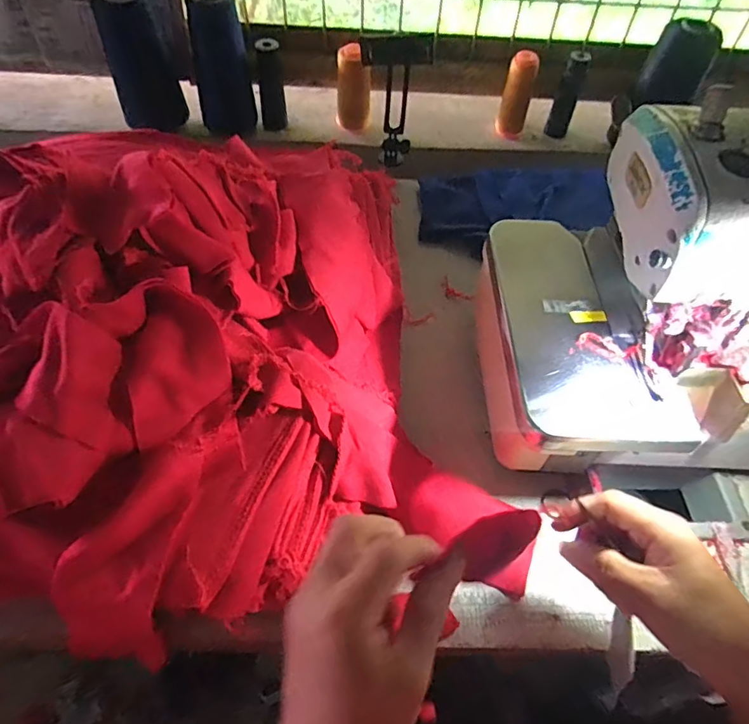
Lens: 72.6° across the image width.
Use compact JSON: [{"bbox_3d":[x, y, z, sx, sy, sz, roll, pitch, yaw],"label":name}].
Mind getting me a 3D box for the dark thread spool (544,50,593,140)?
[{"bbox_3d":[0.293,-0.405,0.779,0.036,0.120,0.035,16,53,9],"label":"dark thread spool"}]

